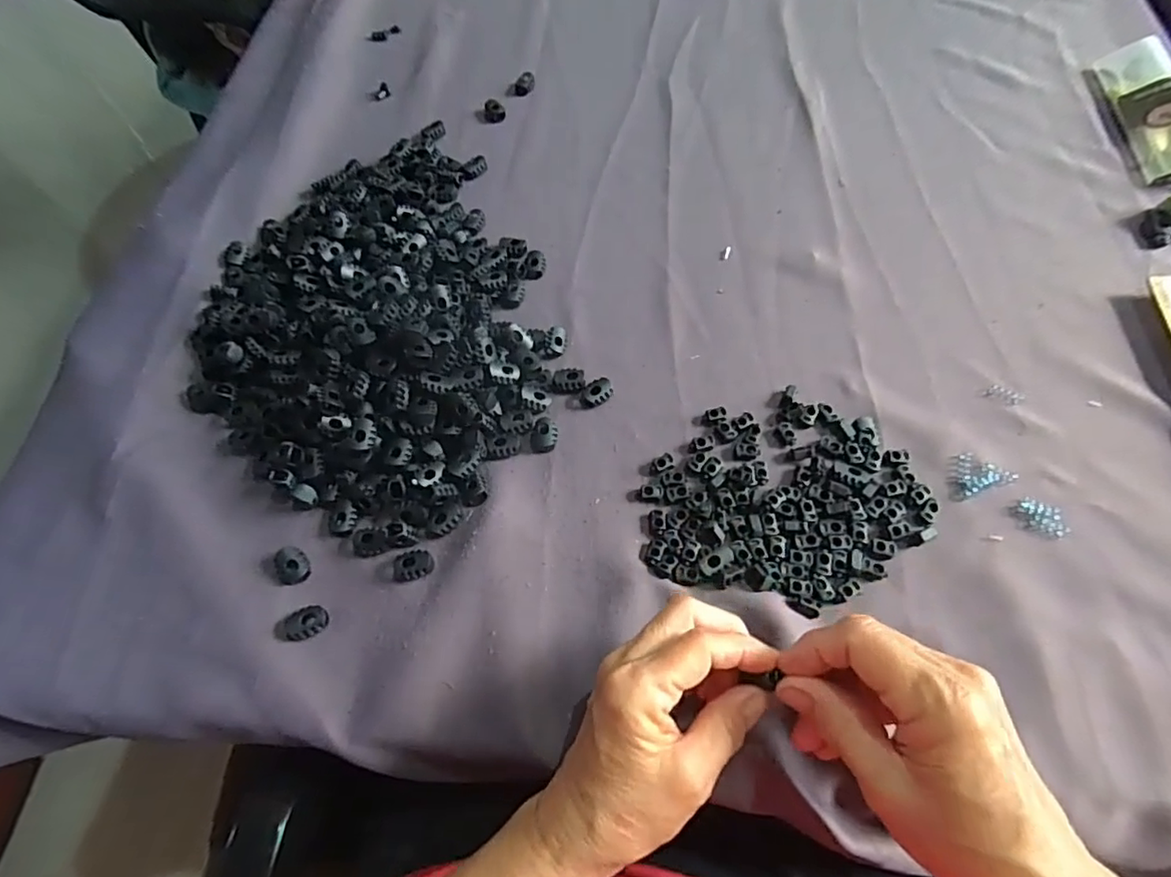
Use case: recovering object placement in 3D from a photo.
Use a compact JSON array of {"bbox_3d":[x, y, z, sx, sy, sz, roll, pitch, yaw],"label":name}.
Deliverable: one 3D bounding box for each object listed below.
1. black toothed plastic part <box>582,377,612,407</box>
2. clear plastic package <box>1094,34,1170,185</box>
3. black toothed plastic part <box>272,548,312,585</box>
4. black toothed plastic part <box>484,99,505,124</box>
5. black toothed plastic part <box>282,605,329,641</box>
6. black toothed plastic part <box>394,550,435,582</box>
[{"bbox_3d":[0.008,-0.031,0.398,0.023,0.008,0.015,-31,65,-12],"label":"black toothed plastic part"},{"bbox_3d":[0.465,-0.274,0.477,0.041,0.025,0.157,0,62,4],"label":"clear plastic package"},{"bbox_3d":[-0.176,0.076,0.348,0.019,0.008,0.021,-23,63,-8],"label":"black toothed plastic part"},{"bbox_3d":[-0.084,-0.301,0.537,0.019,0.011,0.018,-4,62,2],"label":"black toothed plastic part"},{"bbox_3d":[-0.161,0.106,0.334,0.026,0.006,0.016,-21,63,-7],"label":"black toothed plastic part"},{"bbox_3d":[-0.102,0.074,0.342,0.024,0.008,0.015,-17,62,-5],"label":"black toothed plastic part"}]

